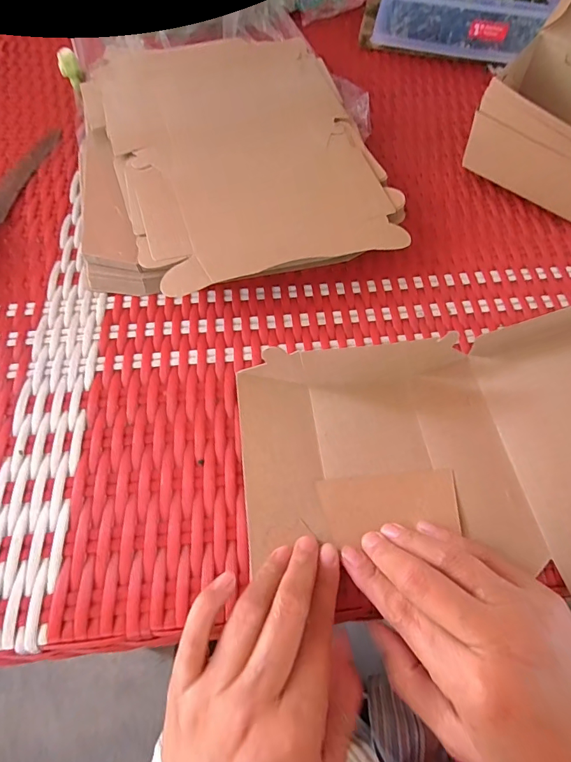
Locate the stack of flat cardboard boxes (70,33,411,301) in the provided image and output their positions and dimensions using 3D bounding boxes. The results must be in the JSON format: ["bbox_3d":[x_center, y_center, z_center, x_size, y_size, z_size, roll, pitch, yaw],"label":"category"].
[{"bbox_3d":[-0.057,-0.213,0.389,0.250,0.032,0.321,-13,61,-8],"label":"stack of flat cardboard boxes"}]

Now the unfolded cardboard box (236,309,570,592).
[{"bbox_3d":[0.113,0.037,0.253,0.274,0.053,0.176,-4,60,-3],"label":"unfolded cardboard box"}]

